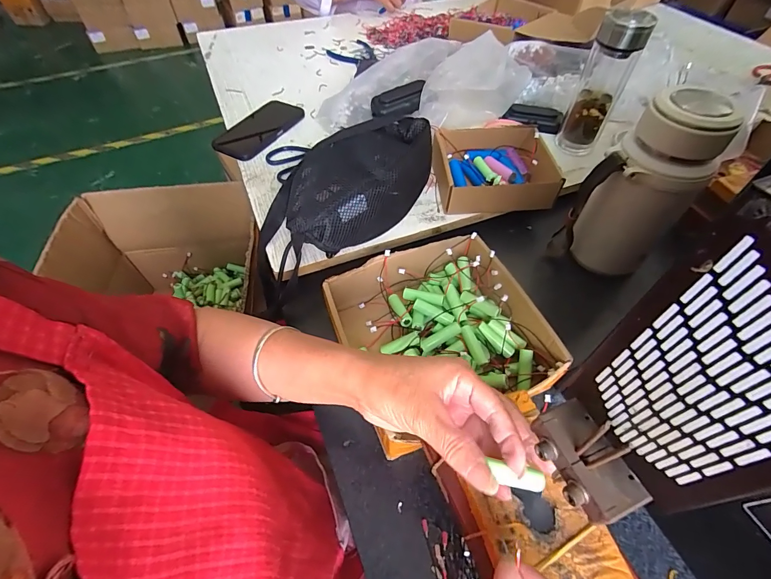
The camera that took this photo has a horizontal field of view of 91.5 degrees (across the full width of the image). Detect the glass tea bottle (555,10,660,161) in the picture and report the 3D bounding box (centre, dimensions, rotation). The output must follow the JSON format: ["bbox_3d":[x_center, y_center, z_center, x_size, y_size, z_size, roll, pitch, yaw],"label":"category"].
[{"bbox_3d":[0.321,-0.302,0.562,0.065,0.191,0.065,25,58,17],"label":"glass tea bottle"}]

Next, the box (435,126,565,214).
[{"bbox_3d":[0.158,-0.179,0.558,0.164,0.054,0.145,-2,54,-2],"label":"box"}]

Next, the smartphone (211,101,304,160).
[{"bbox_3d":[-0.221,-0.283,0.661,0.083,0.013,0.182,23,53,12],"label":"smartphone"}]

